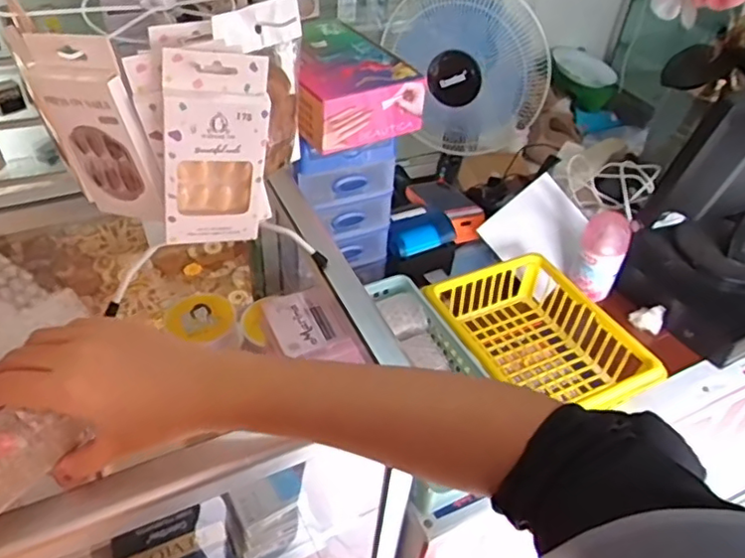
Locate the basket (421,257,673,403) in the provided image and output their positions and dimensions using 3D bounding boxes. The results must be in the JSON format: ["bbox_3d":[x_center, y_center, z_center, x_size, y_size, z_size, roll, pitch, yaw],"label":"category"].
[{"bbox_3d":[0.201,0.081,0.785,0.202,0.083,0.246,-15,46,-20],"label":"basket"}]

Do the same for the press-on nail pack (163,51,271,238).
[{"bbox_3d":[-0.111,-0.088,0.422,0.079,0.136,0.018,-13,45,-17],"label":"press-on nail pack"}]

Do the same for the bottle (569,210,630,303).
[{"bbox_3d":[0.336,-0.041,0.880,0.059,0.142,0.065,21,45,18],"label":"bottle"}]

